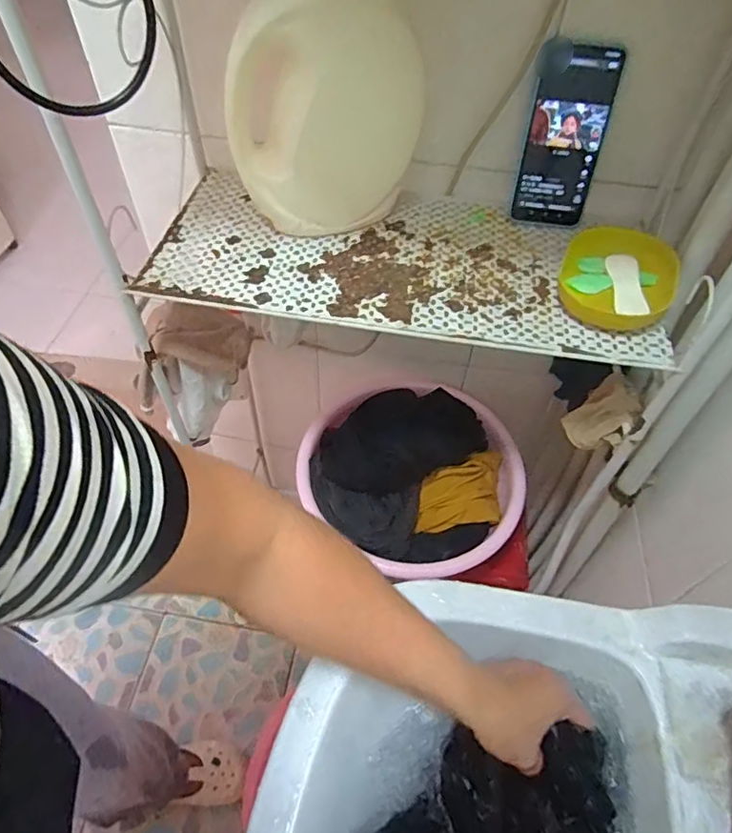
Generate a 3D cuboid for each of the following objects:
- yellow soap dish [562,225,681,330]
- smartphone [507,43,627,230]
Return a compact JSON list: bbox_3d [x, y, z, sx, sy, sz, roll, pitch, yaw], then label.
[{"bbox_3d":[0.253,-0.142,0.551,0.106,0.028,0.139,33,58,20],"label":"yellow soap dish"},{"bbox_3d":[0.213,-0.296,0.592,0.080,0.169,0.011,6,29,-2],"label":"smartphone"}]

